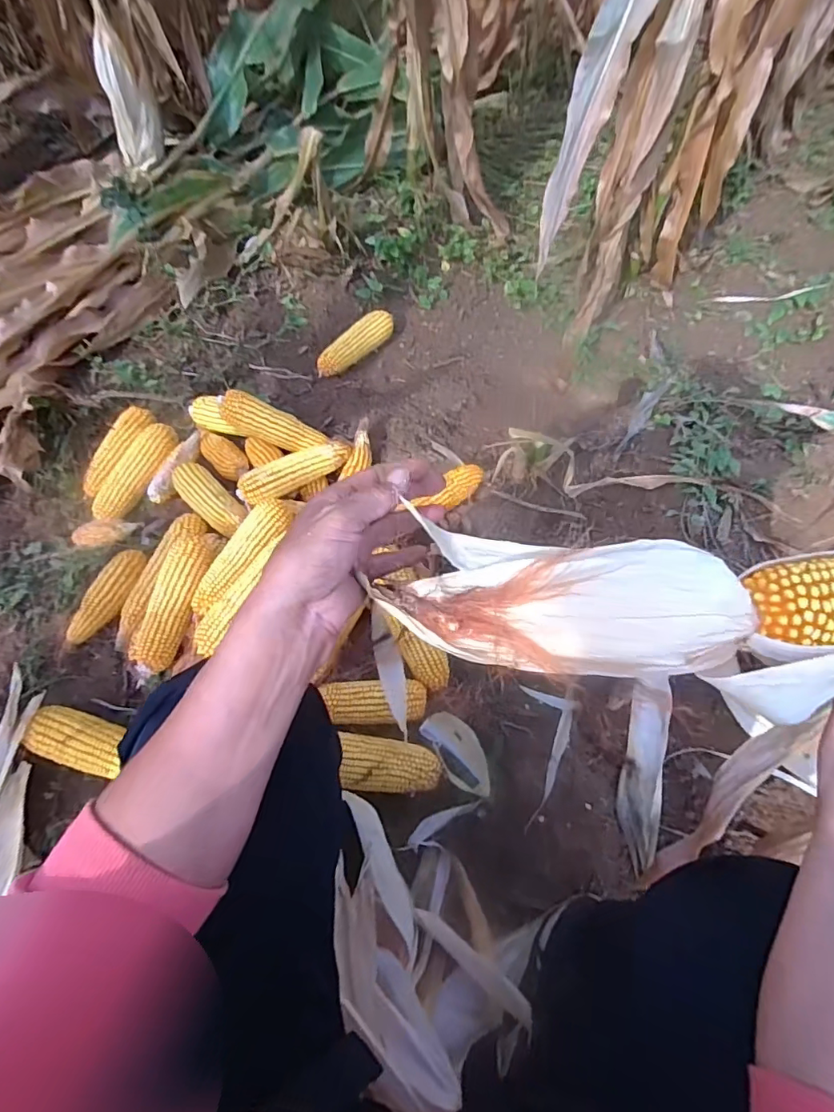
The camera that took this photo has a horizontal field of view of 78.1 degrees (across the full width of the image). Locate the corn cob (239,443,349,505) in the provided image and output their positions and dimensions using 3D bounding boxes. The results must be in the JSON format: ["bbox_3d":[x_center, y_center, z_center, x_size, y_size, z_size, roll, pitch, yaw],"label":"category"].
[{"bbox_3d":[-0.197,-0.133,0.845,0.190,0.057,0.051,-27,67,-13],"label":"corn cob"}]

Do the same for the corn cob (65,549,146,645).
[{"bbox_3d":[-0.467,0.065,0.785,0.058,0.049,0.158,25,66,11],"label":"corn cob"}]

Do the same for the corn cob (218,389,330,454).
[{"bbox_3d":[-0.247,-0.226,0.880,0.181,0.060,0.055,20,61,-24],"label":"corn cob"}]

